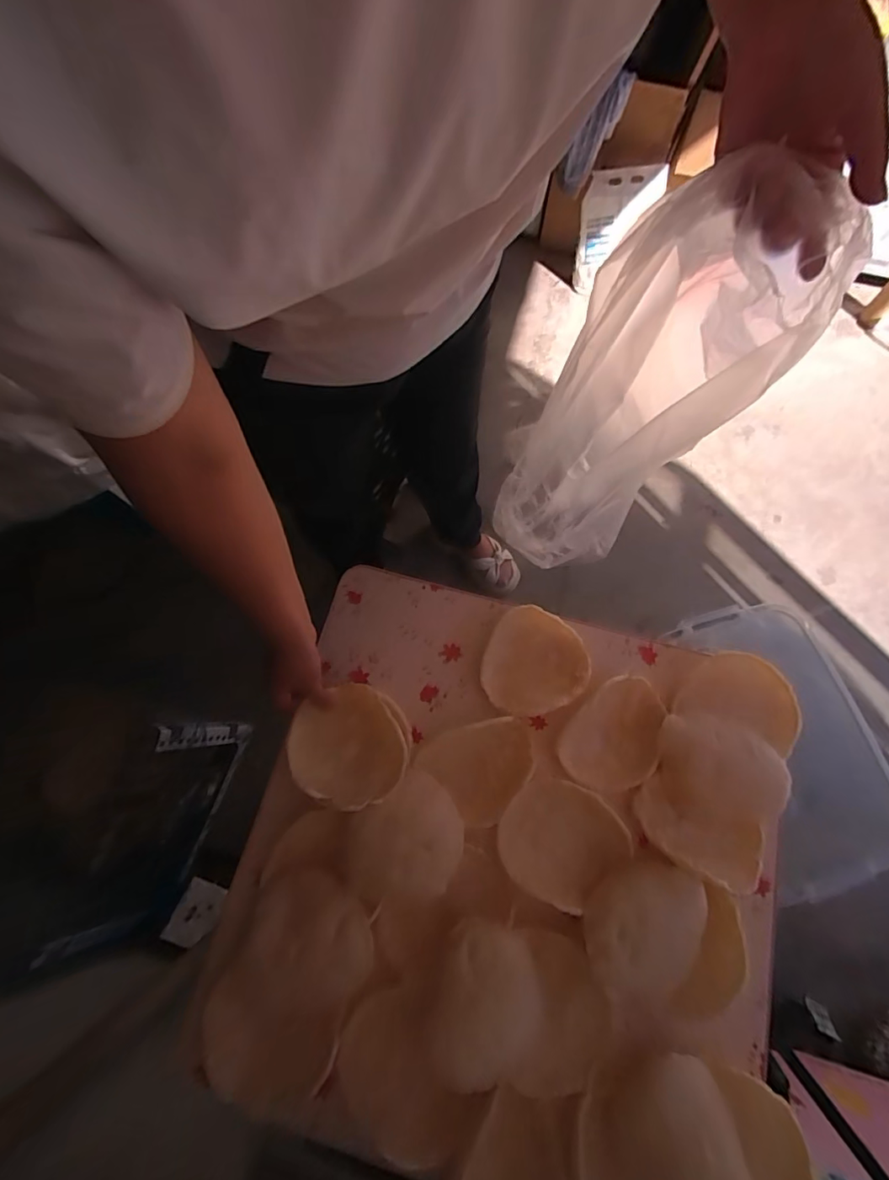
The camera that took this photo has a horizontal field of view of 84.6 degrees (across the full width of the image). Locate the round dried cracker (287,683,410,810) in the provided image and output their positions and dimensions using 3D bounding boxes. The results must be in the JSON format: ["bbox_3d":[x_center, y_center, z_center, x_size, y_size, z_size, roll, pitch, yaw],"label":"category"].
[{"bbox_3d":[-0.104,0.170,0.541,0.121,0.031,0.127,0,73,1],"label":"round dried cracker"}]

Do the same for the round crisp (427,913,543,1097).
[{"bbox_3d":[0.042,0.401,0.480,0.106,0.045,0.129,9,72,3],"label":"round crisp"}]

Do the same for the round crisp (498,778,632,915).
[{"bbox_3d":[0.126,0.273,0.537,0.121,0.021,0.118,0,72,0],"label":"round crisp"}]

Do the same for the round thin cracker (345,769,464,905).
[{"bbox_3d":[-0.043,0.271,0.519,0.127,0.031,0.110,-36,75,-11],"label":"round thin cracker"}]

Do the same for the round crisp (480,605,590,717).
[{"bbox_3d":[0.112,0.093,0.605,0.123,0.026,0.128,0,72,0],"label":"round crisp"}]

